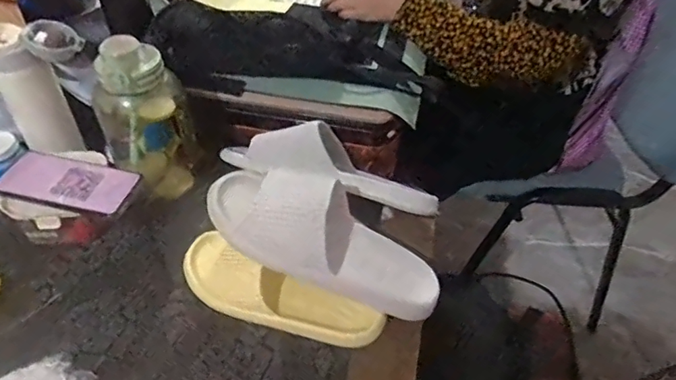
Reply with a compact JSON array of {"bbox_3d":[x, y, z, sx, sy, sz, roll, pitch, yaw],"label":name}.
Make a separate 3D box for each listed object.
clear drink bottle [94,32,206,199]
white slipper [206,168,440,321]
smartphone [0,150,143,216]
[{"bbox_3d":[-0.245,-0.095,0.660,0.110,0.204,0.106,-17,50,-16],"label":"clear drink bottle"},{"bbox_3d":[-0.008,0.045,0.562,0.271,0.064,0.119,28,50,-2],"label":"white slipper"},{"bbox_3d":[-0.334,-0.012,0.635,0.164,0.013,0.079,12,48,9],"label":"smartphone"}]

